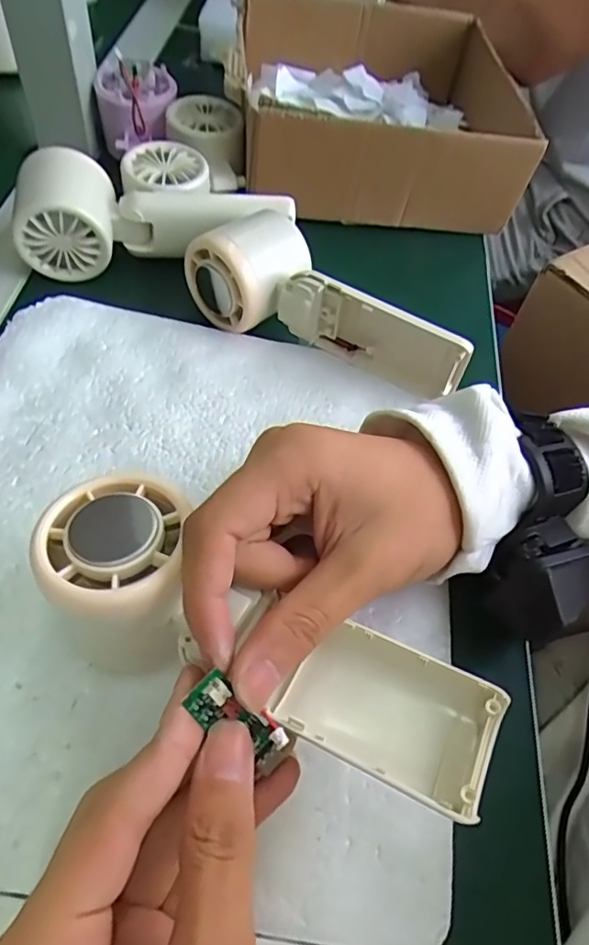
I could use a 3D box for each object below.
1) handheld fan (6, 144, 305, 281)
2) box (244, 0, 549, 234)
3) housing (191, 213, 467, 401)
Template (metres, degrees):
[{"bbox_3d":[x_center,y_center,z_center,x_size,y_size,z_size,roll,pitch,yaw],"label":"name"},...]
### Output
[{"bbox_3d":[-0.080,-0.158,0.352,0.160,0.046,0.069,3,57,-8],"label":"handheld fan"},{"bbox_3d":[0.072,-0.296,0.450,0.215,0.075,0.236,1,58,-8],"label":"box"},{"bbox_3d":[0.017,-0.091,0.320,0.166,0.045,0.061,31,58,11],"label":"housing"}]

